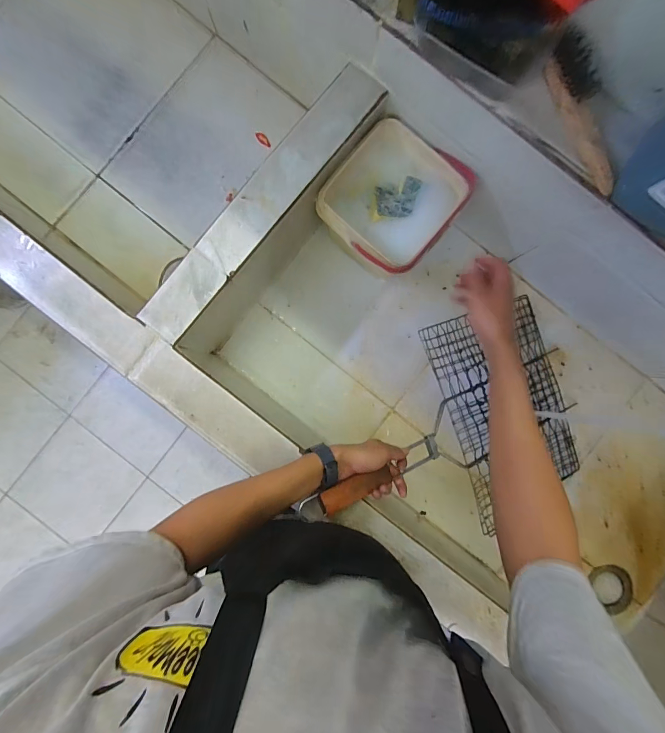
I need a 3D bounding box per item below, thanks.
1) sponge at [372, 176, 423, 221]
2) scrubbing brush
[{"bbox_3d":[0.119,-0.309,0.654,0.085,0.025,0.065,-5,90,-2],"label":"sponge"},{"bbox_3d":[0.327,-0.321,0.449,0.035,0.041,0.193,-27,91,-1],"label":"scrubbing brush"}]

